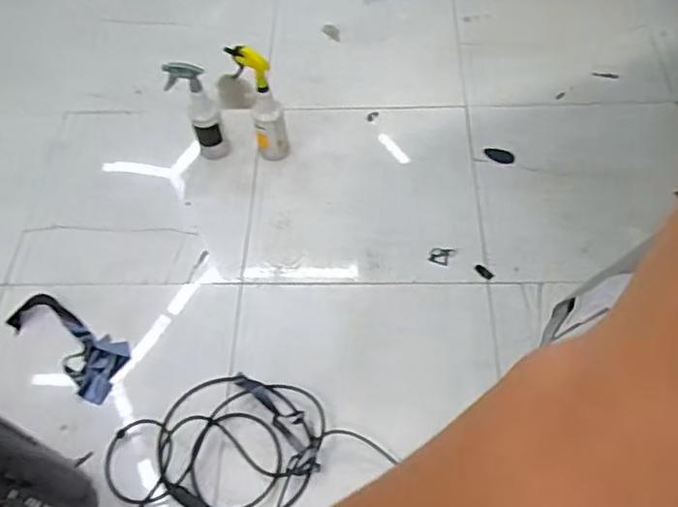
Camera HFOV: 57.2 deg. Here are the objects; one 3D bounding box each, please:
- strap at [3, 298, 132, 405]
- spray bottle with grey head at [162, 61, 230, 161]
[{"bbox_3d":[-0.663,0.208,1.490,0.353,0.071,0.151,27,62,19],"label":"strap"},{"bbox_3d":[-0.373,-0.389,1.670,0.101,0.325,0.083,-14,54,2],"label":"spray bottle with grey head"}]

